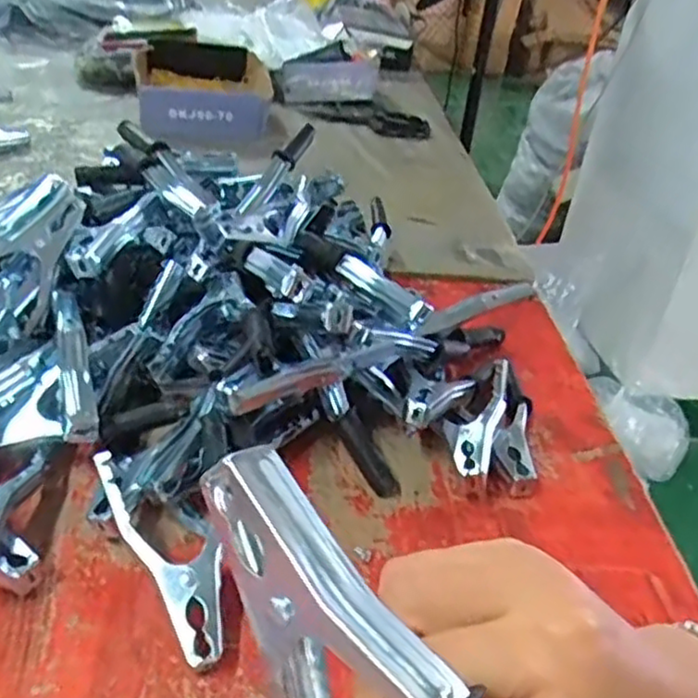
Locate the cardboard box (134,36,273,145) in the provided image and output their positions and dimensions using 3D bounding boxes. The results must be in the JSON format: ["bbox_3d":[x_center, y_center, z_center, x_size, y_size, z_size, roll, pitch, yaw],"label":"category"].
[{"bbox_3d":[-0.238,-0.429,1.150,0.211,0.077,0.303,-3,36,-15],"label":"cardboard box"}]

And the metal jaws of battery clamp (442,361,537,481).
[{"bbox_3d":[0.109,0.060,0.531,0.070,0.039,0.140,13,34,8],"label":"metal jaws of battery clamp"}]

